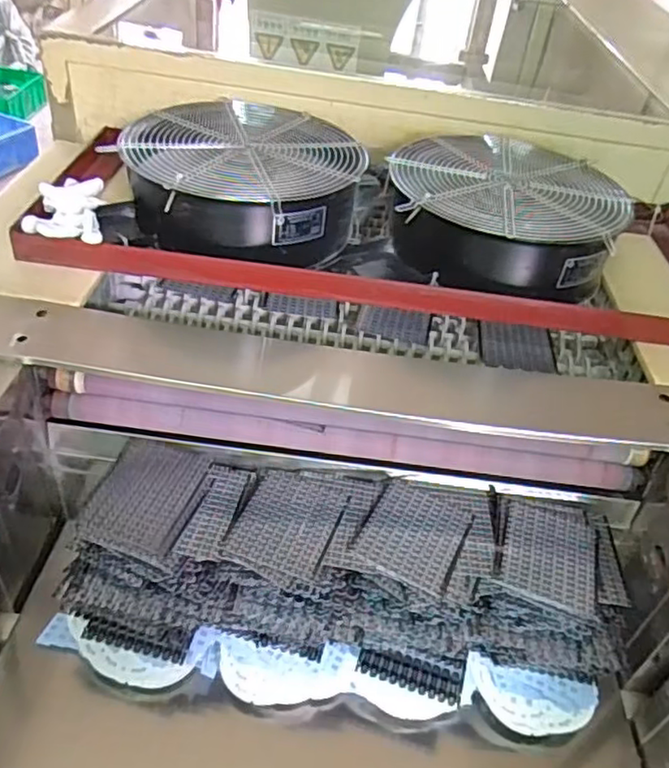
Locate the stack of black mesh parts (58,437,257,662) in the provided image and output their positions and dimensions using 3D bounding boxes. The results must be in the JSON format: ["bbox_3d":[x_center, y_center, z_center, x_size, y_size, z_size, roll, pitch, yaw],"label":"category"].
[{"bbox_3d":[-0.182,0.174,0.692,0.170,0.099,0.190,9,41,2],"label":"stack of black mesh parts"}]

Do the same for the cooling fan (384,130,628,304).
[{"bbox_3d":[0.229,-0.235,0.875,0.298,0.108,0.259,10,41,2],"label":"cooling fan"}]

